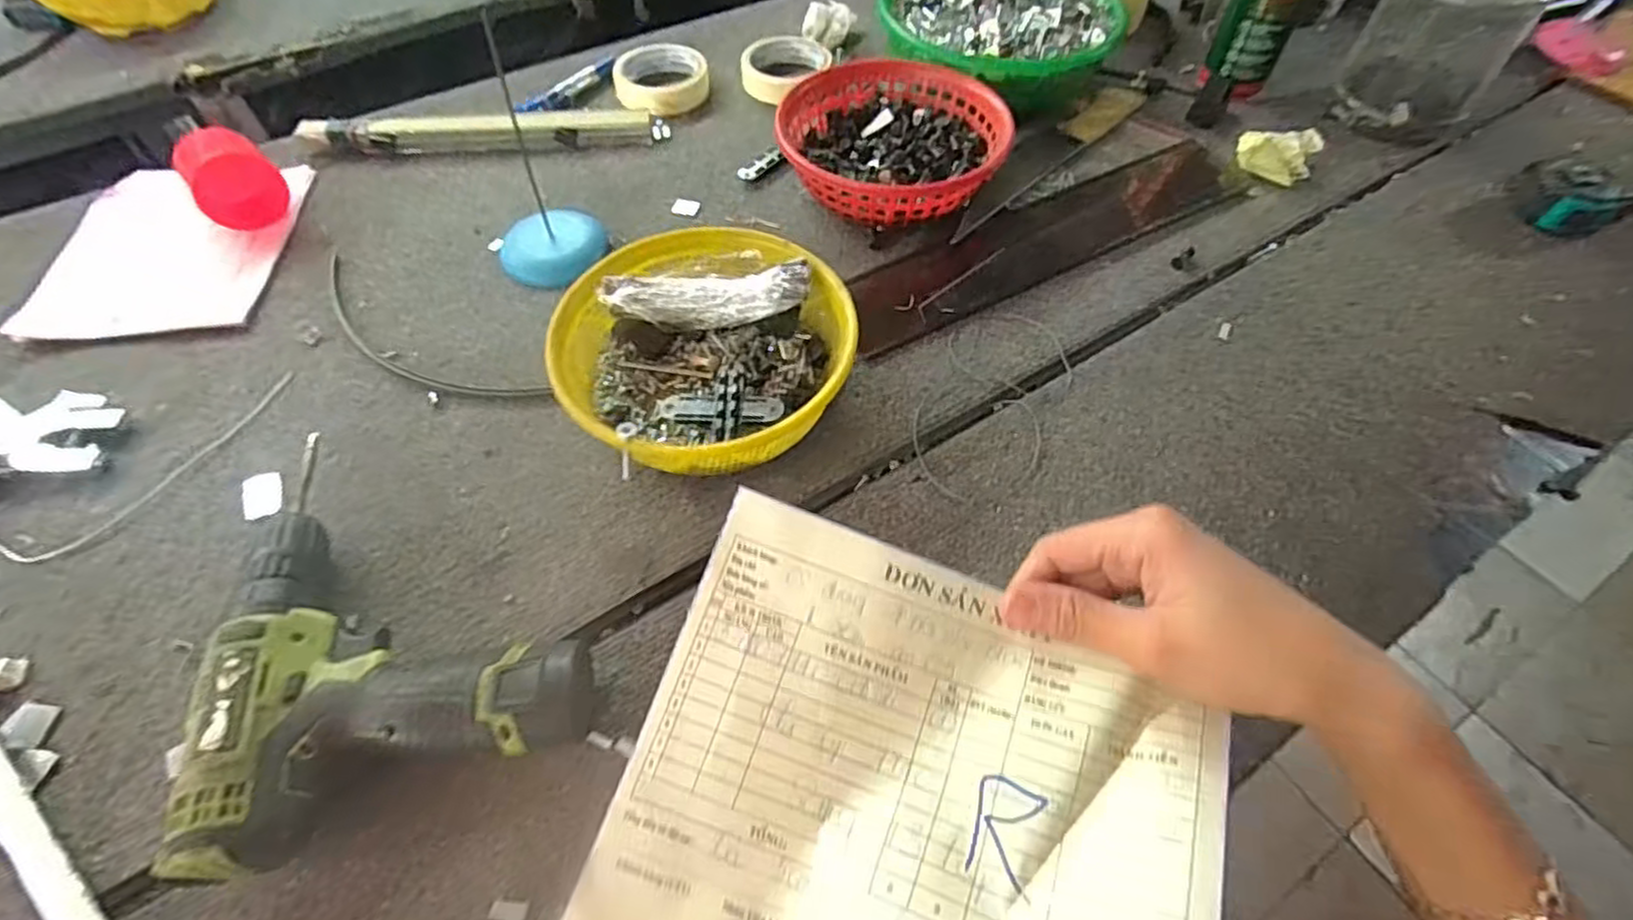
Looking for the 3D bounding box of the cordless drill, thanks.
[{"bbox_3d":[-0.230,0.075,0.393,0.172,0.048,0.224,-18,58,-12],"label":"cordless drill"}]

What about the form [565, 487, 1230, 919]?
[{"bbox_3d":[0.030,0.111,0.240,0.183,0.055,0.150,17,56,11],"label":"form"}]

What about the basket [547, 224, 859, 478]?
[{"bbox_3d":[-0.074,-0.068,0.483,0.184,0.077,0.171,0,56,0],"label":"basket"}]

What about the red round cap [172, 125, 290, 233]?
[{"bbox_3d":[-0.495,-0.236,0.607,0.066,0.061,0.088,-38,64,-23],"label":"red round cap"}]

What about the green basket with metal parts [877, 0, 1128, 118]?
[{"bbox_3d":[0.174,-0.415,0.702,0.219,0.081,0.192,7,56,4],"label":"green basket with metal parts"}]

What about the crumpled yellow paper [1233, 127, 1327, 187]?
[{"bbox_3d":[0.408,-0.272,0.636,0.063,0.034,0.037,25,59,15],"label":"crumpled yellow paper"}]

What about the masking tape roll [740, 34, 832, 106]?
[{"bbox_3d":[-0.033,-0.404,0.739,0.086,0.024,0.091,0,56,0],"label":"masking tape roll"}]

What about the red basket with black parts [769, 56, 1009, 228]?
[{"bbox_3d":[0.067,-0.269,0.619,0.183,0.067,0.178,0,56,0],"label":"red basket with black parts"}]

